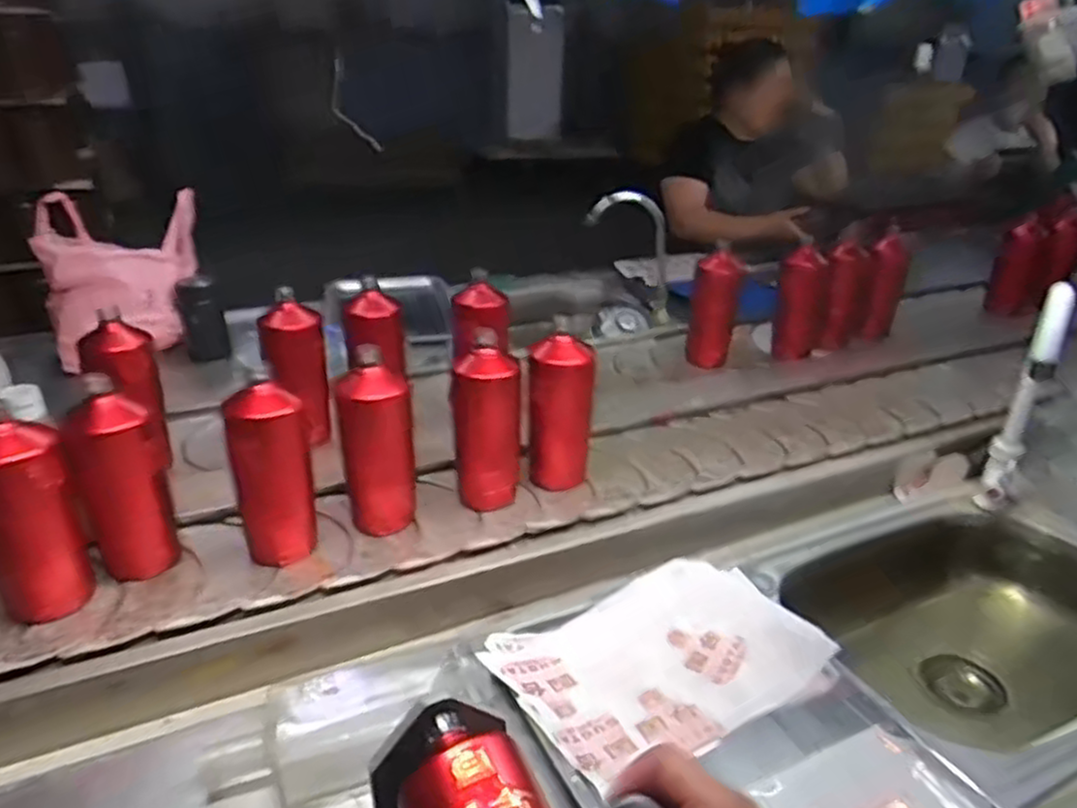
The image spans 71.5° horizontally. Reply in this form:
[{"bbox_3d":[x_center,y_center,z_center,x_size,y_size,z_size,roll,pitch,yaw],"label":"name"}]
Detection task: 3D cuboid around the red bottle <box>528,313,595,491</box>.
[{"bbox_3d":[0.029,0.003,0.917,0.073,0.189,0.081,5,29,5],"label":"red bottle"}]

